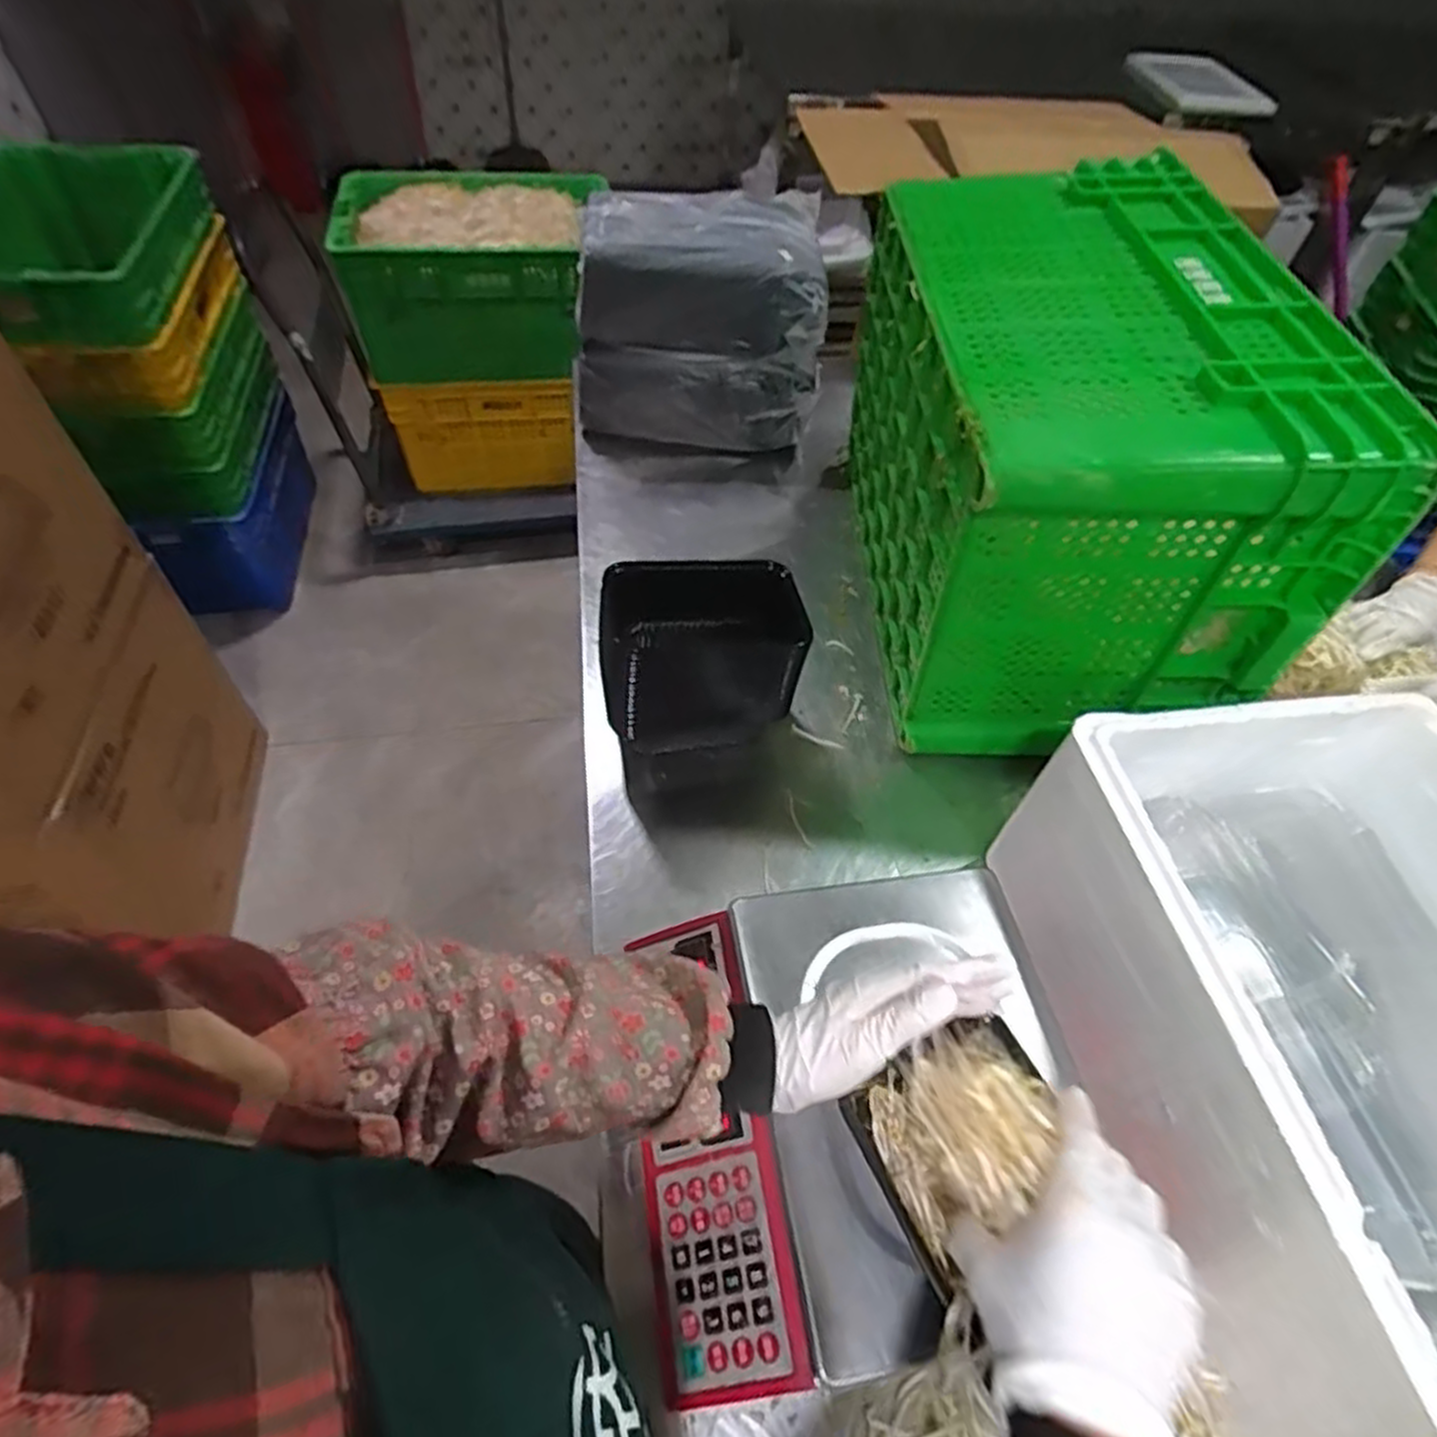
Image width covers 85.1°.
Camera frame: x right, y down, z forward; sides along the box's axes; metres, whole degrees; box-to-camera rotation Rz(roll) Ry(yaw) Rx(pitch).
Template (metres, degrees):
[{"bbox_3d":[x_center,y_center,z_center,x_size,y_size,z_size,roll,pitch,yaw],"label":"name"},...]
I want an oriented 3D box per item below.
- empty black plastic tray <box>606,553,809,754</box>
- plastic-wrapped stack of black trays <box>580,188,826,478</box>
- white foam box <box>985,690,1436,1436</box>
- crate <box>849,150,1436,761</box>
[{"bbox_3d":[-0.018,-0.061,0.781,0.187,0.144,0.130,-4,53,-8],"label":"empty black plastic tray"},{"bbox_3d":[-0.020,-0.547,1.113,0.325,0.282,0.263,6,53,0],"label":"plastic-wrapped stack of black trays"},{"bbox_3d":[0.450,0.216,0.555,0.319,0.173,0.434,-4,53,-8],"label":"white foam box"},{"bbox_3d":[0.338,-0.278,0.829,0.322,0.359,0.540,2,53,-3],"label":"crate"}]

